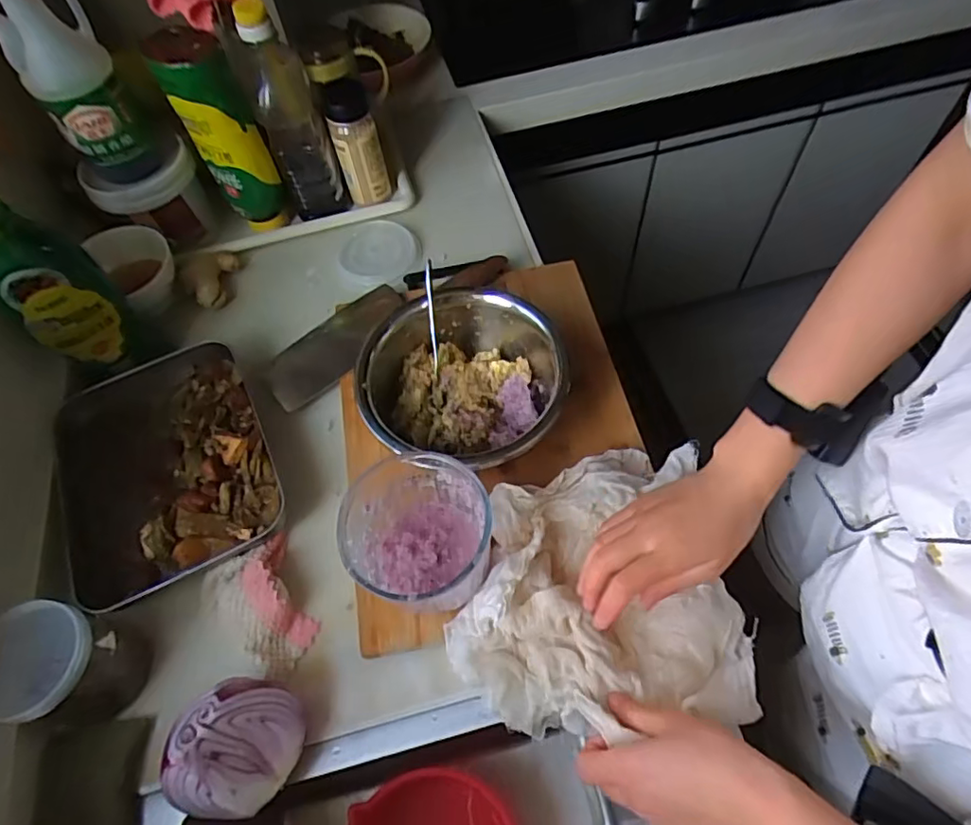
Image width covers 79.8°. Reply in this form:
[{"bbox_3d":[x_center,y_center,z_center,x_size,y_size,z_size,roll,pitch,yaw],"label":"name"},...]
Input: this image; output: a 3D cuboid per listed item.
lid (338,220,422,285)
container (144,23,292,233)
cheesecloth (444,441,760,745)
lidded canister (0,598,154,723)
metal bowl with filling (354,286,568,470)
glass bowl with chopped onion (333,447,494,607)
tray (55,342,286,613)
[{"bbox_3d":[-0.138,-0.210,0.763,0.100,0.012,0.108,-2,60,3],"label":"lid"},{"bbox_3d":[-0.303,-0.317,0.693,0.077,0.239,0.067,-24,61,-10],"label":"container"},{"bbox_3d":[0.087,0.149,0.496,0.238,0.069,0.222,-2,60,3],"label":"cheesecloth"},{"bbox_3d":[-0.340,0.206,0.475,0.072,0.103,0.082,-2,60,2],"label":"lidded canister"},{"bbox_3d":[-0.023,-0.020,0.579,0.178,0.097,0.182,-2,60,3],"label":"metal bowl with filling"},{"bbox_3d":[-0.053,0.098,0.485,0.110,0.090,0.094,2,60,5],"label":"glass bowl with chopped onion"},{"bbox_3d":[-0.326,0.054,0.596,0.195,0.044,0.252,-26,62,-11],"label":"tray"}]

